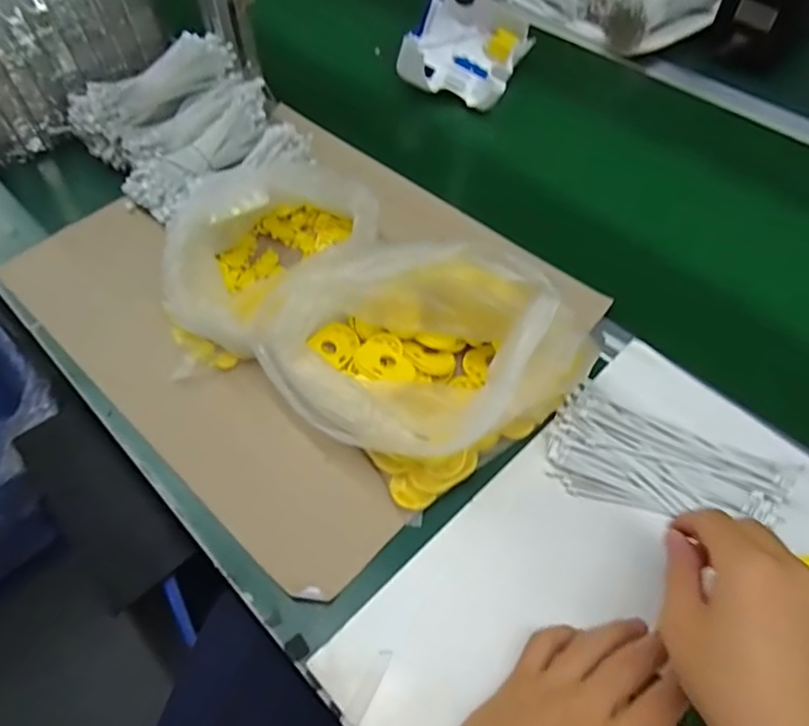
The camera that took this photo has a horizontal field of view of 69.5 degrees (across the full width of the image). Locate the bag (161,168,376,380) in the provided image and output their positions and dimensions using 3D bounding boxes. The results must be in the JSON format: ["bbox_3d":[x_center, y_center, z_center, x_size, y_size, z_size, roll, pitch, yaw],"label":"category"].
[{"bbox_3d":[-0.120,-0.097,0.535,0.160,0.090,0.212,15,59,8],"label":"bag"}]

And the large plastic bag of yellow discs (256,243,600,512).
[{"bbox_3d":[0.007,-0.013,0.454,0.197,0.108,0.190,-33,64,-20],"label":"large plastic bag of yellow discs"}]

